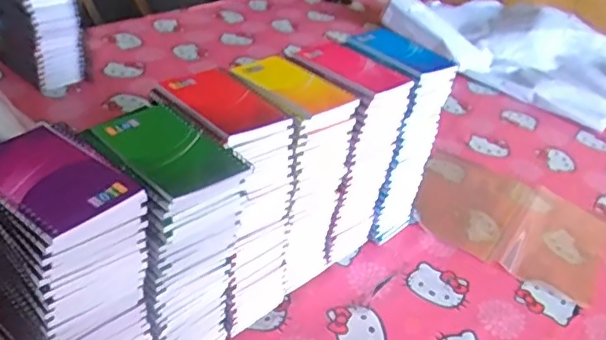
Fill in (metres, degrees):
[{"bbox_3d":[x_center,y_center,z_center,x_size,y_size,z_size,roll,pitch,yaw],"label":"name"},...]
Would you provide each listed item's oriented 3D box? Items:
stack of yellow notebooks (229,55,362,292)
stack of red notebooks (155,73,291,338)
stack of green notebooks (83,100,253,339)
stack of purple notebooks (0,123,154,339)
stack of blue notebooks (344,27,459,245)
[{"bbox_3d":[-0.020,0.015,0.732,0.098,0.279,0.116,-24,46,-39],"label":"stack of yellow notebooks"},{"bbox_3d":[-0.088,0.051,0.665,0.154,0.275,0.103,33,41,31],"label":"stack of red notebooks"},{"bbox_3d":[-0.132,0.091,0.597,0.104,0.285,0.127,-22,45,-38],"label":"stack of green notebooks"},{"bbox_3d":[-0.211,0.114,0.535,0.128,0.274,0.094,30,39,28],"label":"stack of purple notebooks"},{"bbox_3d":[0.120,-0.036,0.822,0.095,0.281,0.131,-21,44,-37],"label":"stack of blue notebooks"}]

